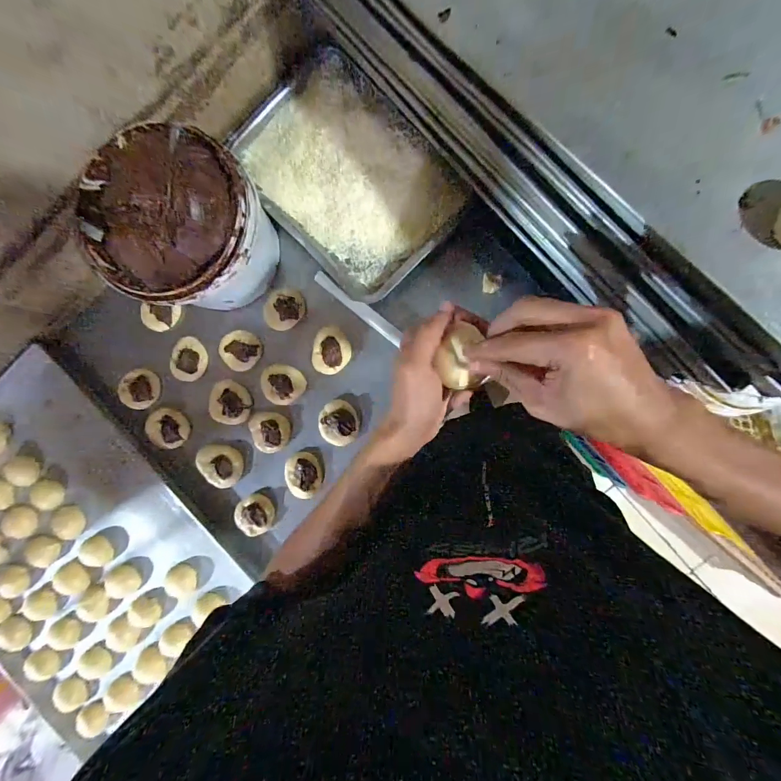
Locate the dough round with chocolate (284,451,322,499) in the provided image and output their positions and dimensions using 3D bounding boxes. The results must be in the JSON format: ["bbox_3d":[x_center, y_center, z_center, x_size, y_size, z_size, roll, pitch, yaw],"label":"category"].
[{"bbox_3d":[-0.142,0.139,0.633,0.061,0.023,0.075,-10,90,5],"label":"dough round with chocolate"}]

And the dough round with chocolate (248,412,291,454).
[{"bbox_3d":[-0.203,0.069,0.630,0.069,0.022,0.064,0,91,5],"label":"dough round with chocolate"}]

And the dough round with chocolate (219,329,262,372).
[{"bbox_3d":[-0.249,-0.066,0.634,0.065,0.013,0.065,0,91,5],"label":"dough round with chocolate"}]

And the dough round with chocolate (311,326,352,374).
[{"bbox_3d":[-0.096,-0.065,0.617,0.062,0.023,0.075,5,92,5],"label":"dough round with chocolate"}]

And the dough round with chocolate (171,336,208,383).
[{"bbox_3d":[-0.339,-0.052,0.640,0.055,0.015,0.071,-5,91,5],"label":"dough round with chocolate"}]

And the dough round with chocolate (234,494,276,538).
[{"bbox_3d":[-0.226,0.208,0.642,0.064,0.024,0.064,0,91,5],"label":"dough round with chocolate"}]

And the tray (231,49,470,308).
[{"bbox_3d":[-0.070,-0.327,0.595,0.238,0.047,0.333,-43,89,4],"label":"tray"}]

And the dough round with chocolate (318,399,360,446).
[{"bbox_3d":[-0.084,0.052,0.626,0.067,0.034,0.070,0,91,5],"label":"dough round with chocolate"}]

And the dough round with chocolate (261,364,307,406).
[{"bbox_3d":[-0.179,-0.011,0.632,0.071,0.018,0.062,37,94,3],"label":"dough round with chocolate"}]

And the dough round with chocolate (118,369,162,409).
[{"bbox_3d":[-0.429,-0.003,0.651,0.062,0.012,0.067,0,91,5],"label":"dough round with chocolate"}]

